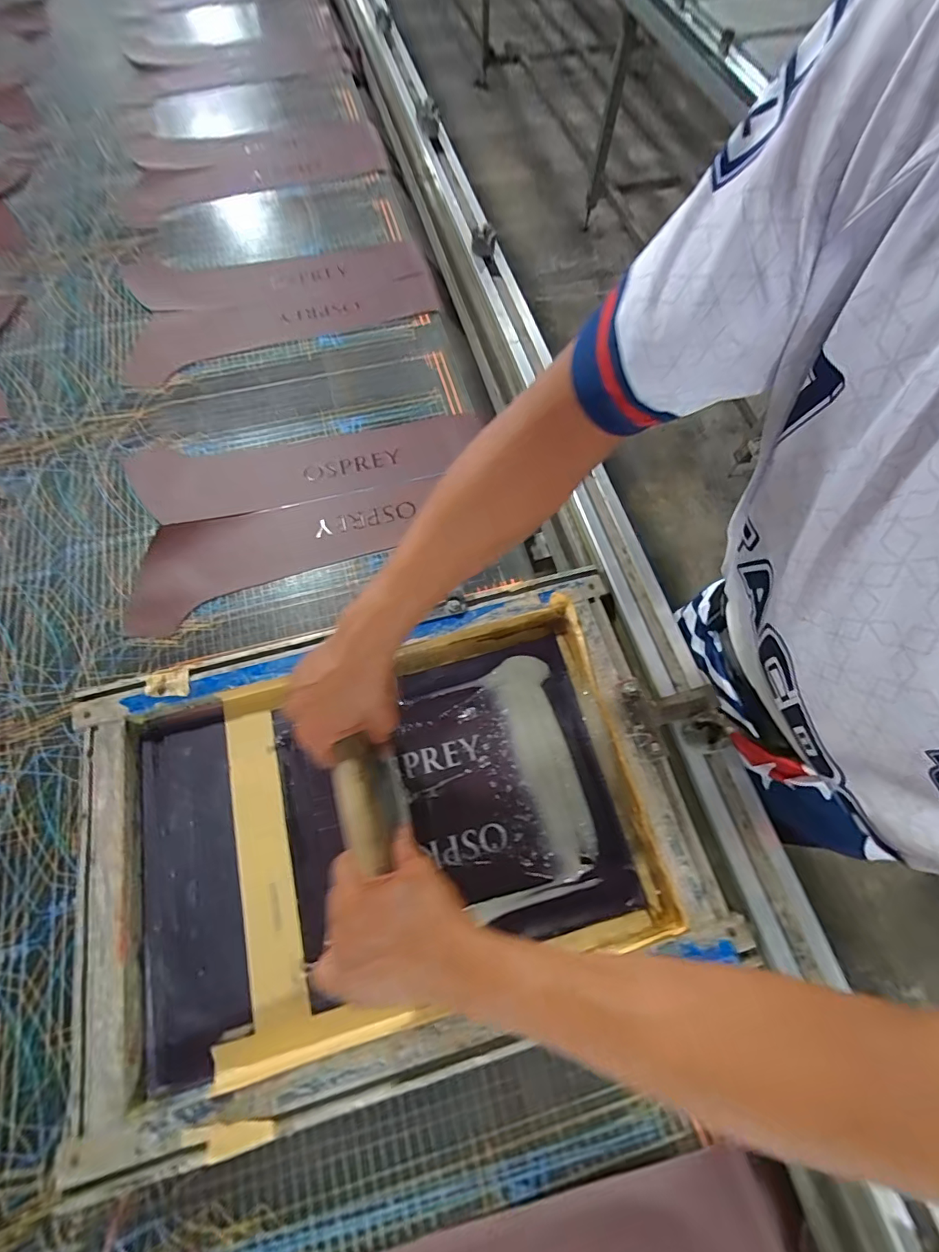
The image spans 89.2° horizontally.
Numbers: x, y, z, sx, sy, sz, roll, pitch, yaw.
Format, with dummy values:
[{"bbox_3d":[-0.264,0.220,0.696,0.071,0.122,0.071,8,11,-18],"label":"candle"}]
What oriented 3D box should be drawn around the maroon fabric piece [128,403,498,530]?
[{"bbox_3d":[-0.211,-0.222,0.637,0.469,0.008,0.129,-11,68,-5],"label":"maroon fabric piece"}]

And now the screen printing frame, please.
[{"bbox_3d":[-0.082,0.183,0.461,0.558,0.033,0.396,-13,69,-5],"label":"screen printing frame"}]

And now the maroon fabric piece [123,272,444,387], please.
[{"bbox_3d":[-0.295,-0.491,0.745,0.476,0.027,0.148,-16,69,-6],"label":"maroon fabric piece"}]

